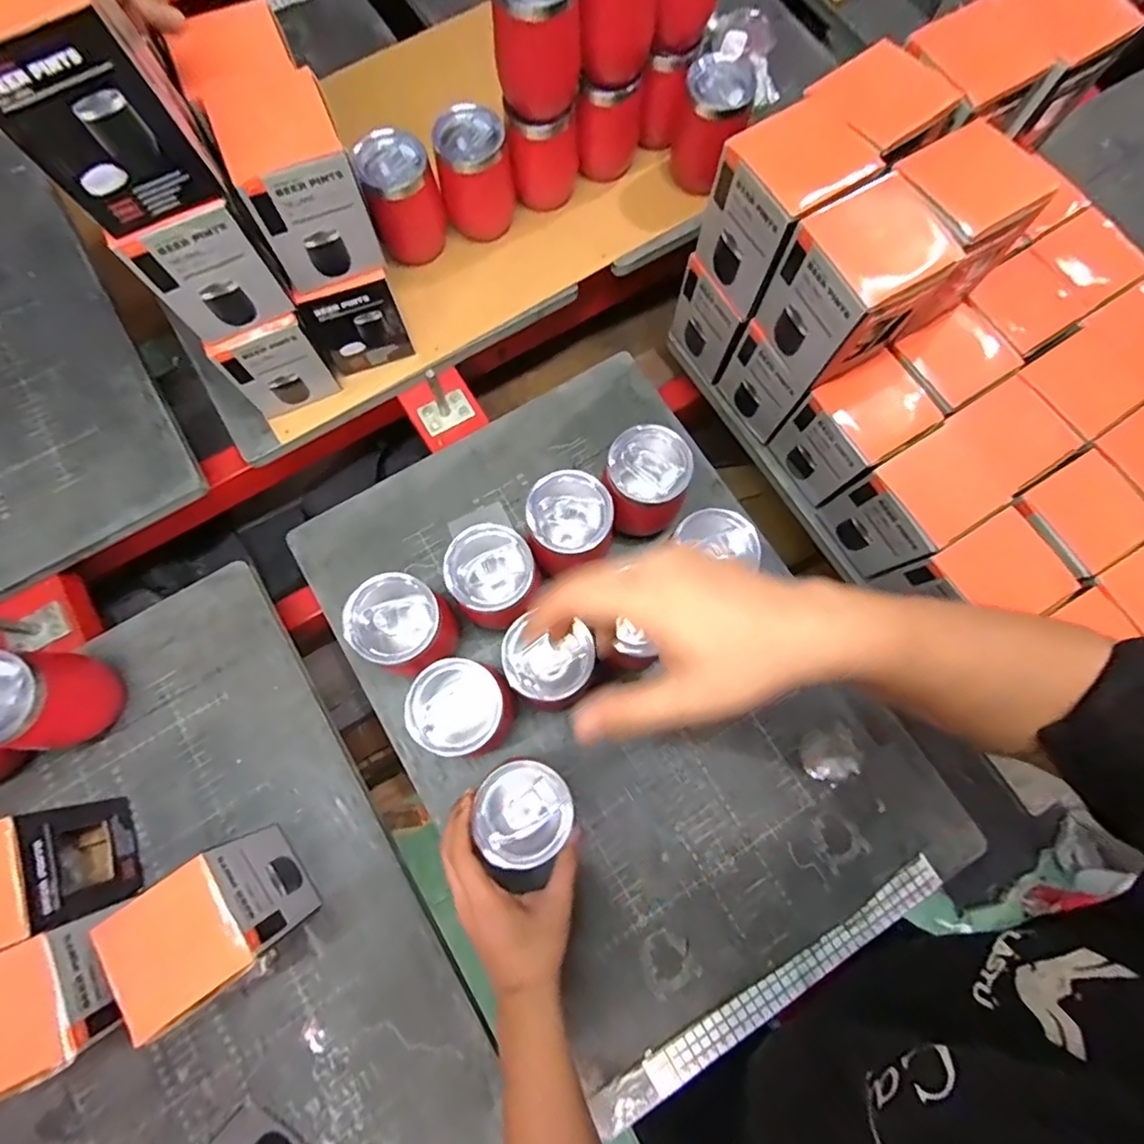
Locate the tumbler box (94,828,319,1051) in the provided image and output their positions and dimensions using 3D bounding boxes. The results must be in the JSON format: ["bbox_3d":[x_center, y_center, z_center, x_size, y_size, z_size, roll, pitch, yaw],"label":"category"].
[{"bbox_3d":[-0.290,0.287,0.473,0.090,0.133,0.090,-36,79,-9],"label":"tumbler box"}]

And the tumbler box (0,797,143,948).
[{"bbox_3d":[-0.455,0.253,0.473,0.095,0.138,0.097,-19,77,-6],"label":"tumbler box"}]

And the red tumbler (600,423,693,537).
[{"bbox_3d":[0.071,-0.084,0.581,0.077,0.120,0.076,0,76,-1],"label":"red tumbler"}]

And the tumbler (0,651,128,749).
[{"bbox_3d":[-0.471,0.116,0.515,0.077,0.118,0.079,0,76,0],"label":"tumbler"}]

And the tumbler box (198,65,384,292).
[{"bbox_3d":[-0.234,-0.335,0.496,0.089,0.108,0.095,-23,77,-6],"label":"tumbler box"}]

